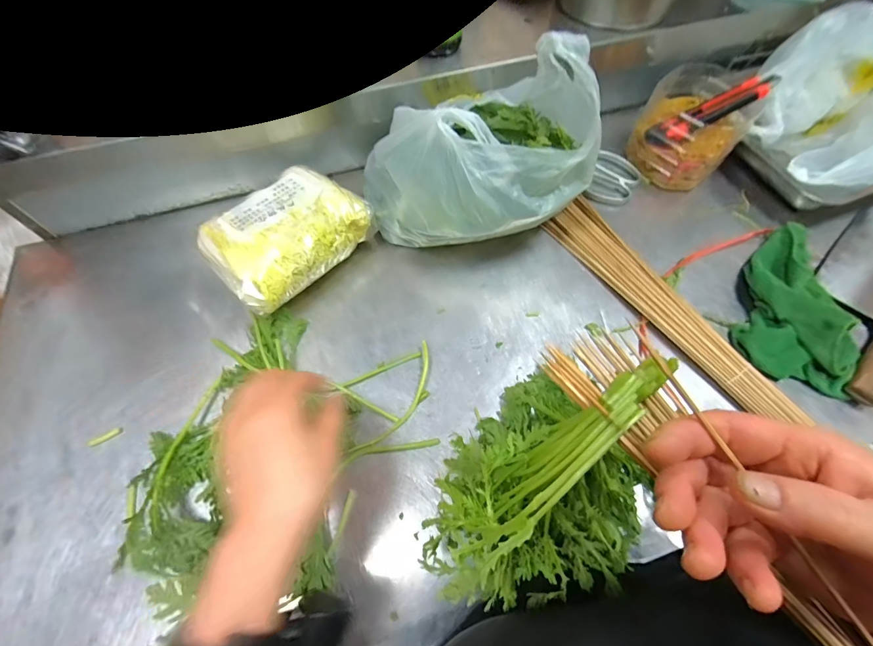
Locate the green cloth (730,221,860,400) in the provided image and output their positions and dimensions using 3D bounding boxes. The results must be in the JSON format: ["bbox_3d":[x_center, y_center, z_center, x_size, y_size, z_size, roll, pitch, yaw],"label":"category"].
[{"bbox_3d":[0.435,-0.031,0.454,0.107,0.055,0.222,26,65,13],"label":"green cloth"}]

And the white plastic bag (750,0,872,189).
[{"bbox_3d":[0.563,-0.314,0.538,0.206,0.147,0.231,-36,67,-17],"label":"white plastic bag"}]

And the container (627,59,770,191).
[{"bbox_3d":[0.378,-0.295,0.561,0.153,0.111,0.130,-40,69,-19],"label":"container"}]

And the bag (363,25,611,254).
[{"bbox_3d":[0.043,-0.217,0.436,0.259,0.196,0.182,-10,62,-5],"label":"bag"}]

